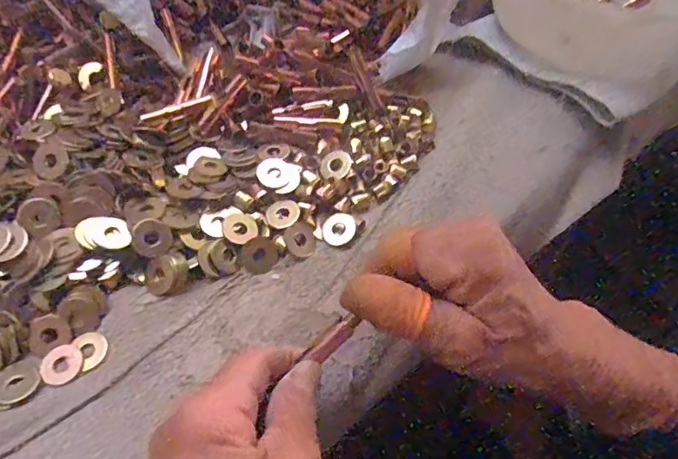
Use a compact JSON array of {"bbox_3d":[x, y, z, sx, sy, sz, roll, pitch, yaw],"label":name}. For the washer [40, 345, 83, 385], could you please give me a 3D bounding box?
[{"bbox_3d":[-0.141,0.068,0.262,0.019,0.004,0.021,-29,57,-18],"label":"washer"}]

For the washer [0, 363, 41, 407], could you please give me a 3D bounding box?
[{"bbox_3d":[-0.160,0.075,0.253,0.022,0.004,0.020,-2,53,2],"label":"washer"}]

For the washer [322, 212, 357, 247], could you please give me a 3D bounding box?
[{"bbox_3d":[0.000,0.000,0.316,0.021,0.004,0.019,-27,76,-3],"label":"washer"}]

